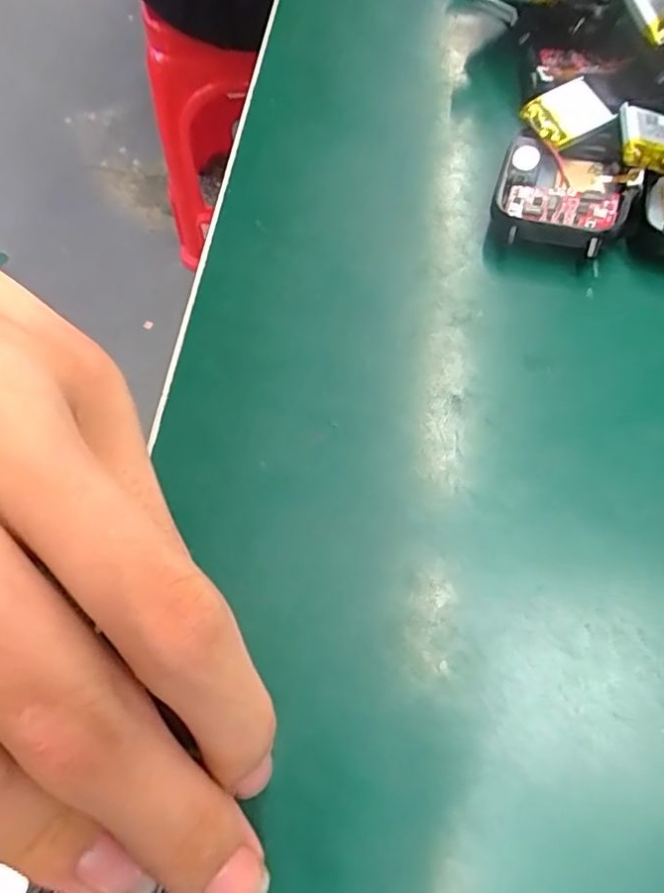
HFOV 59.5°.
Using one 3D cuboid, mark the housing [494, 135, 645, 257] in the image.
[{"bbox_3d":[0.067,-0.071,0.170,0.037,0.014,0.033,19,66,12],"label":"housing"}]

